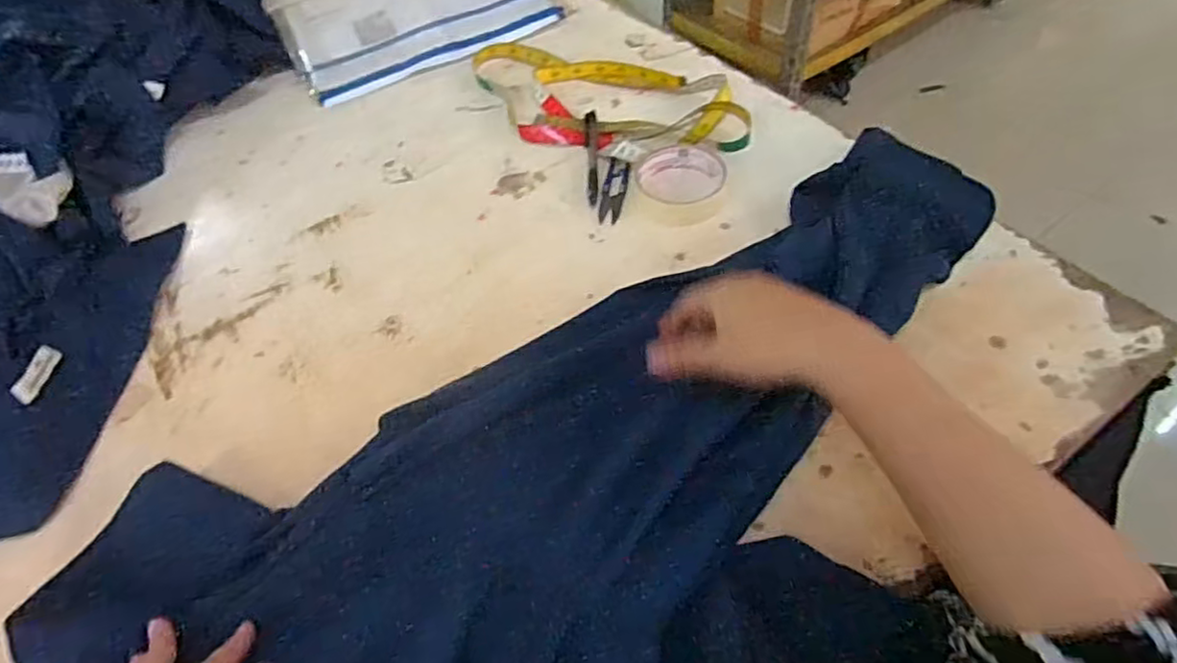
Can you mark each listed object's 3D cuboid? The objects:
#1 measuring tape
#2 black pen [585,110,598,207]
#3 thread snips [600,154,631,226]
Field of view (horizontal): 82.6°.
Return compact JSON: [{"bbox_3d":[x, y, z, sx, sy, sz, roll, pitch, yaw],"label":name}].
[{"bbox_3d":[0.009,-0.239,0.695,0.320,0.021,0.155,17,56,18],"label":"measuring tape"},{"bbox_3d":[0.004,-0.172,0.649,0.012,0.010,0.132,-4,52,3],"label":"black pen"},{"bbox_3d":[0.024,-0.133,0.621,0.023,0.008,0.084,5,53,10],"label":"thread snips"}]

